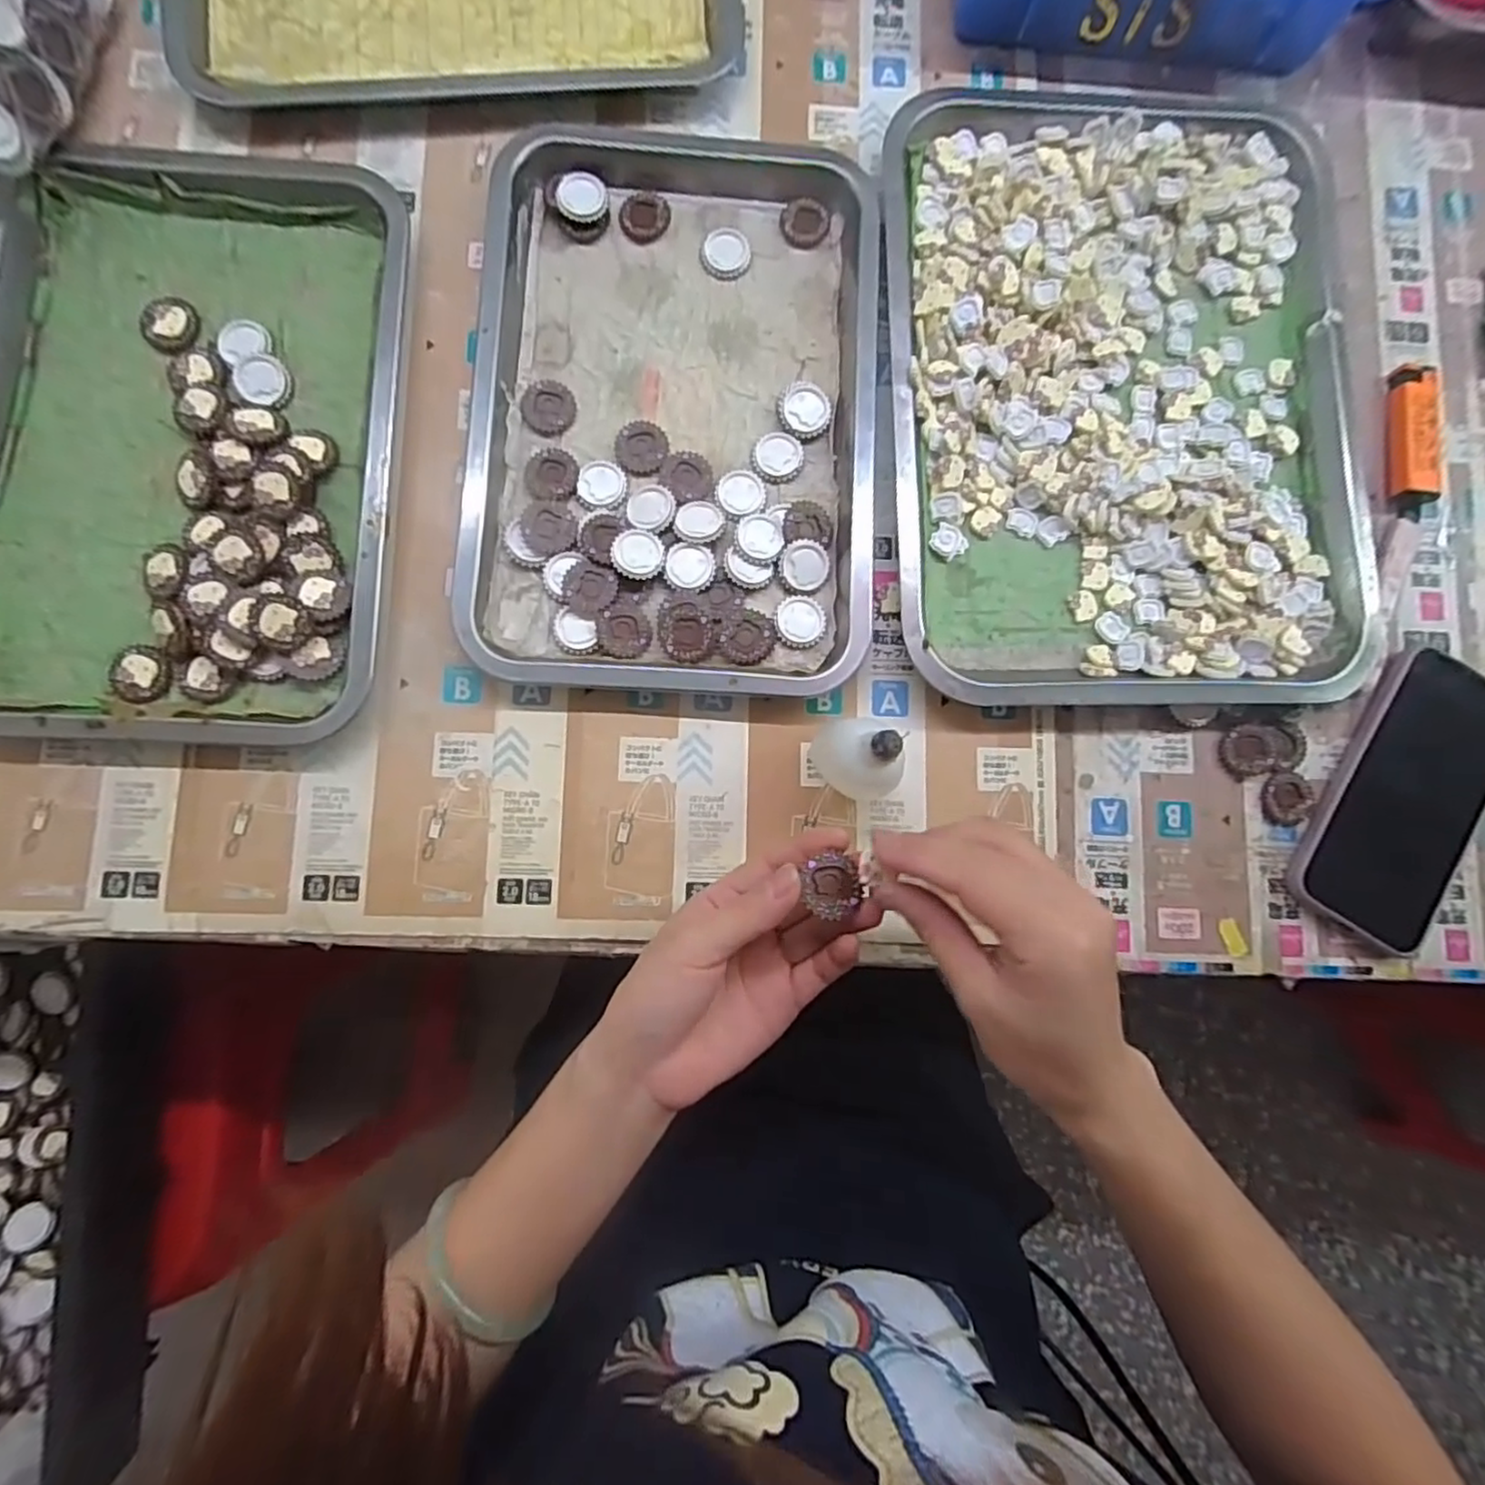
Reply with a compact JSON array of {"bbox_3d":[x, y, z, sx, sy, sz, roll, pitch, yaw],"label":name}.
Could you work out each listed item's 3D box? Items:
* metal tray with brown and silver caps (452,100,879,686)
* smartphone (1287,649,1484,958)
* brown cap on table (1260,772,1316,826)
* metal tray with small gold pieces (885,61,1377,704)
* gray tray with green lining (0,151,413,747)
[{"bbox_3d":[-0.035,-0.183,0.368,0.206,0.022,0.311,2,84,-3],"label":"metal tray with brown and silver caps"},{"bbox_3d":[0.357,0.030,0.367,0.080,0.015,0.156,32,83,0],"label":"smartphone"},{"bbox_3d":[0.293,0.030,0.369,0.028,0.004,0.028,1,84,-3],"label":"brown cap on table"},{"bbox_3d":[0.207,-0.207,0.382,0.254,0.025,0.371,0,84,-4],"label":"metal tray with small gold pieces"},{"bbox_3d":[-0.281,-0.154,0.351,0.204,0.022,0.305,3,84,-3],"label":"gray tray with green lining"}]

